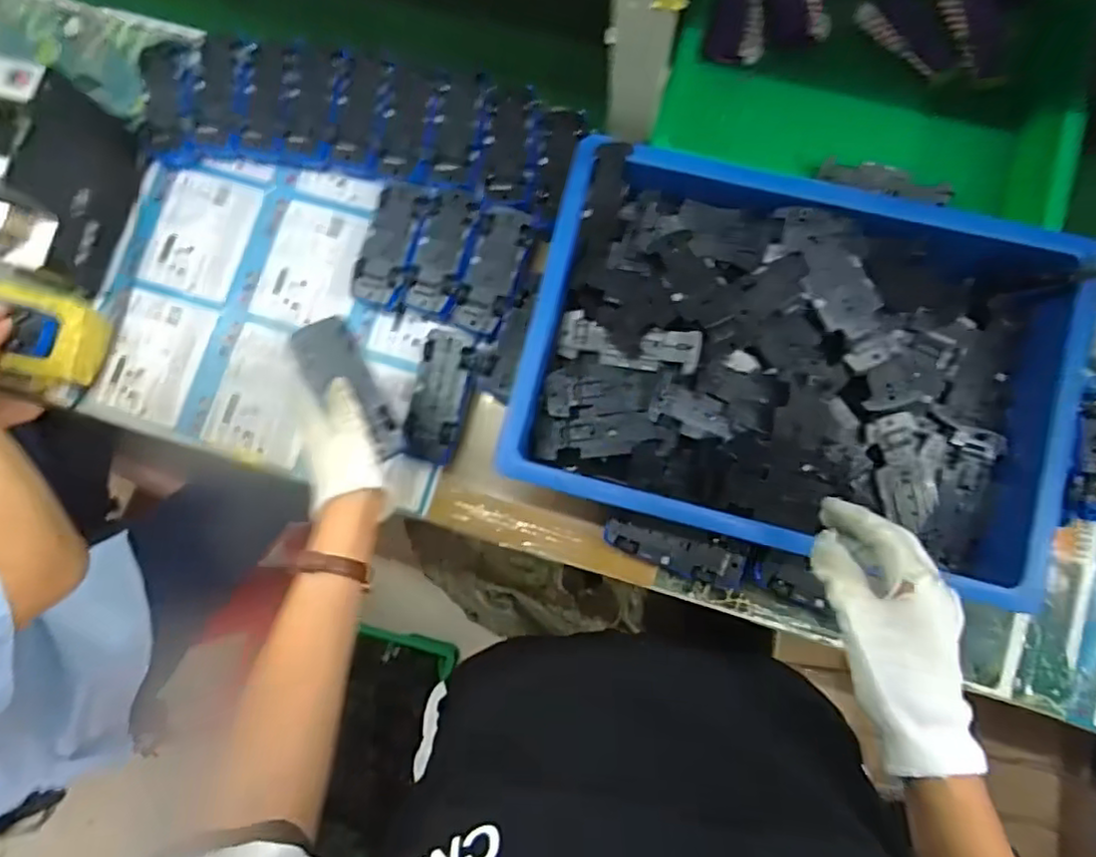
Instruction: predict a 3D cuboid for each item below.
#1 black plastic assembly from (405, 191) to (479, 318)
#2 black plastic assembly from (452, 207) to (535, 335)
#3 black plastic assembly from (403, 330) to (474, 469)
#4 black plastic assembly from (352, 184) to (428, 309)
[{"bbox_3d":[-0.108,-0.175,0.636,0.048,0.013,0.121,15,83,5],"label":"black plastic assembly"},{"bbox_3d":[-0.054,-0.155,0.626,0.054,0.016,0.122,17,83,6],"label":"black plastic assembly"},{"bbox_3d":[-0.105,-0.031,0.622,0.054,0.024,0.125,16,83,5],"label":"black plastic assembly"},{"bbox_3d":[-0.159,-0.183,0.639,0.047,0.016,0.119,18,83,6],"label":"black plastic assembly"}]

